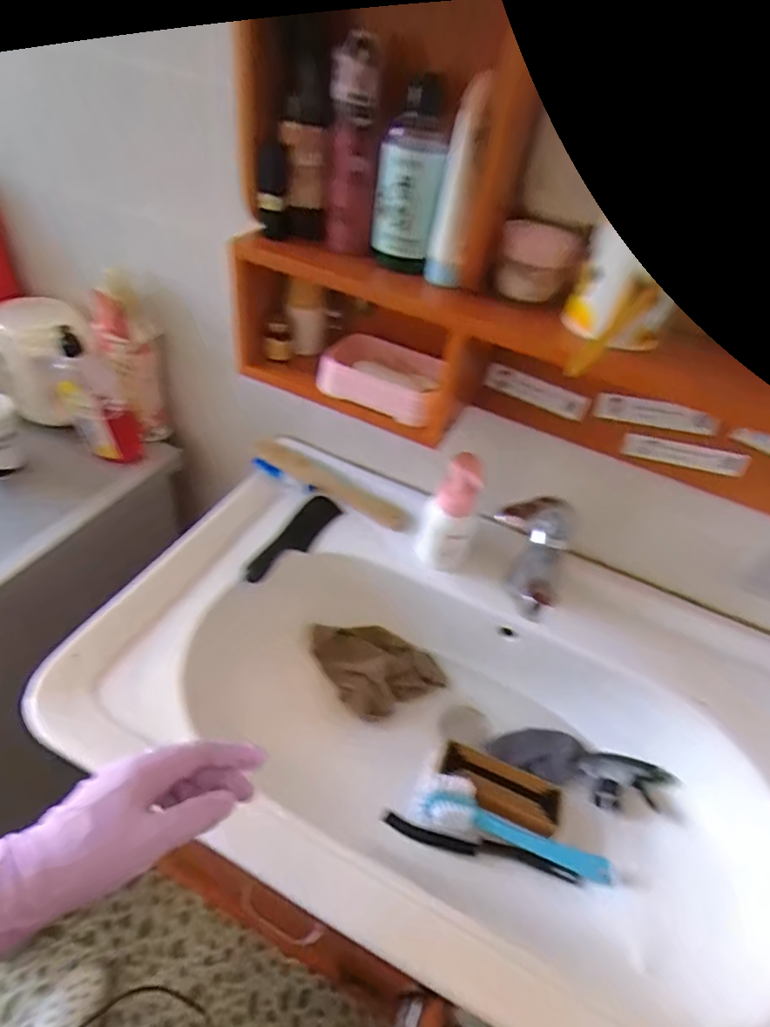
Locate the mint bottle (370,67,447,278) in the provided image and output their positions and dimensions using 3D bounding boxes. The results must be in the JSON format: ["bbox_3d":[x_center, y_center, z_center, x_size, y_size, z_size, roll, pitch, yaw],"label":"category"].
[{"bbox_3d":[0.021,-0.291,0.477,0.052,0.143,0.045,5,44,-6],"label":"mint bottle"}]

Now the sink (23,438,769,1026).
[{"bbox_3d":[0.089,0.233,0.607,0.807,0.188,0.464,23,45,12],"label":"sink"}]

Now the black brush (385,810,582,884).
[{"bbox_3d":[0.100,0.350,0.562,0.201,0.020,0.023,15,44,4],"label":"black brush"}]

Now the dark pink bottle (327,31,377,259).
[{"bbox_3d":[-0.031,-0.323,0.494,0.042,0.152,0.037,1,45,-11],"label":"dark pink bottle"}]

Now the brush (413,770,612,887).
[{"bbox_3d":[0.134,0.327,0.567,0.214,0.039,0.050,16,44,5],"label":"brush"}]

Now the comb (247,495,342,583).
[{"bbox_3d":[-0.117,0.031,0.708,0.040,0.016,0.170,24,45,18],"label":"comb"}]

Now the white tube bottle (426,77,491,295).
[{"bbox_3d":[0.058,-0.266,0.451,0.029,0.151,0.035,9,44,-3],"label":"white tube bottle"}]

